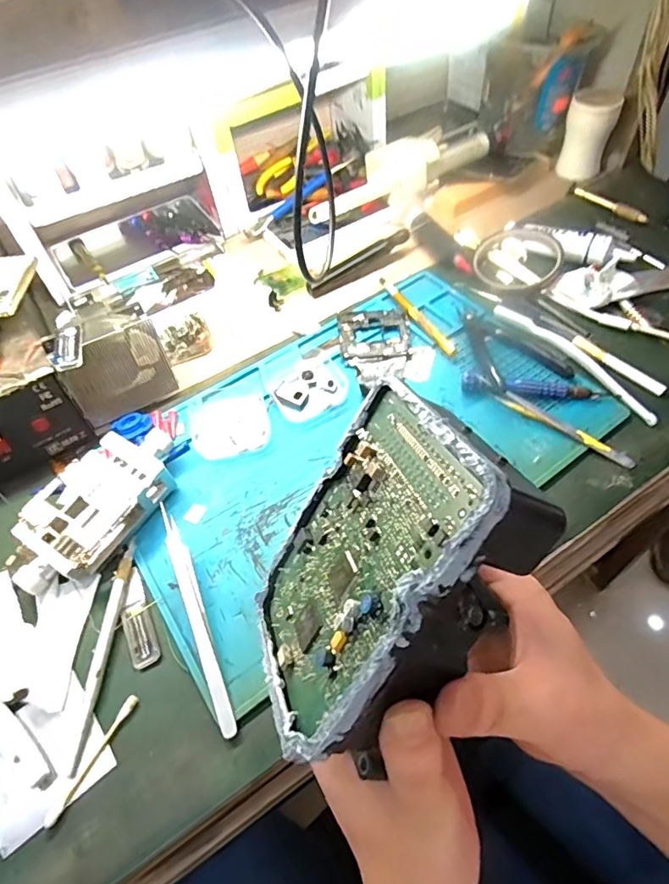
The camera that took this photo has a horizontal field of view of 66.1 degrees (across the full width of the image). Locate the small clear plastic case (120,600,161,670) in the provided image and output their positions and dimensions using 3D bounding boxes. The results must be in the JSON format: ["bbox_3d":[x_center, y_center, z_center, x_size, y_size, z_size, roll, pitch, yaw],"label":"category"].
[{"bbox_3d":[-0.128,0.127,0.339,0.018,0.004,0.041,-24,57,-12],"label":"small clear plastic case"}]

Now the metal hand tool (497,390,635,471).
[{"bbox_3d":[0.181,-0.012,0.406,0.112,0.009,0.011,35,65,24],"label":"metal hand tool"}]

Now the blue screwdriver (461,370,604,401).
[{"bbox_3d":[0.164,-0.046,0.428,0.110,0.013,0.018,4,56,7],"label":"blue screwdriver"}]

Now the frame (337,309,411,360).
[{"bbox_3d":[0.037,-0.103,0.485,0.065,0.005,0.060,-2,56,3],"label":"frame"}]

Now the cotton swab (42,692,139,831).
[{"bbox_3d":[-0.141,0.183,0.299,0.007,0.004,0.072,23,60,18],"label":"cotton swab"}]

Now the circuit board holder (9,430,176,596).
[{"bbox_3d":[-0.174,0.047,0.378,0.064,0.034,0.134,33,64,23],"label":"circuit board holder"}]

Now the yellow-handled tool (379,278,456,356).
[{"bbox_3d":[0.076,-0.124,0.493,0.011,0.011,0.123,-24,57,-12],"label":"yellow-handled tool"}]

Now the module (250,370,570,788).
[{"bbox_3d":[0.019,0.051,0.214,0.036,0.137,0.101,21,17,-26],"label":"module"}]

